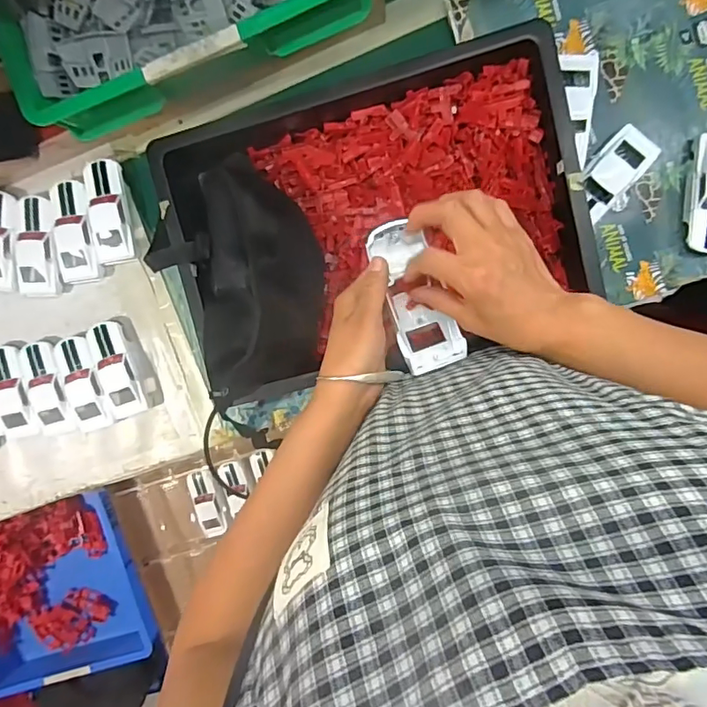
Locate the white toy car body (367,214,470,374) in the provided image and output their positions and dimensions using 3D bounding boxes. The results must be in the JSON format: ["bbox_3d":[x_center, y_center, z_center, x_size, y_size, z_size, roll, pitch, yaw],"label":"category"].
[{"bbox_3d":[0.054,-0.050,0.447,0.052,0.029,0.129,-19,92,8],"label":"white toy car body"}]

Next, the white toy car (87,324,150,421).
[{"bbox_3d":[-0.323,0.022,0.702,0.050,0.029,0.129,-19,94,8],"label":"white toy car"}]

